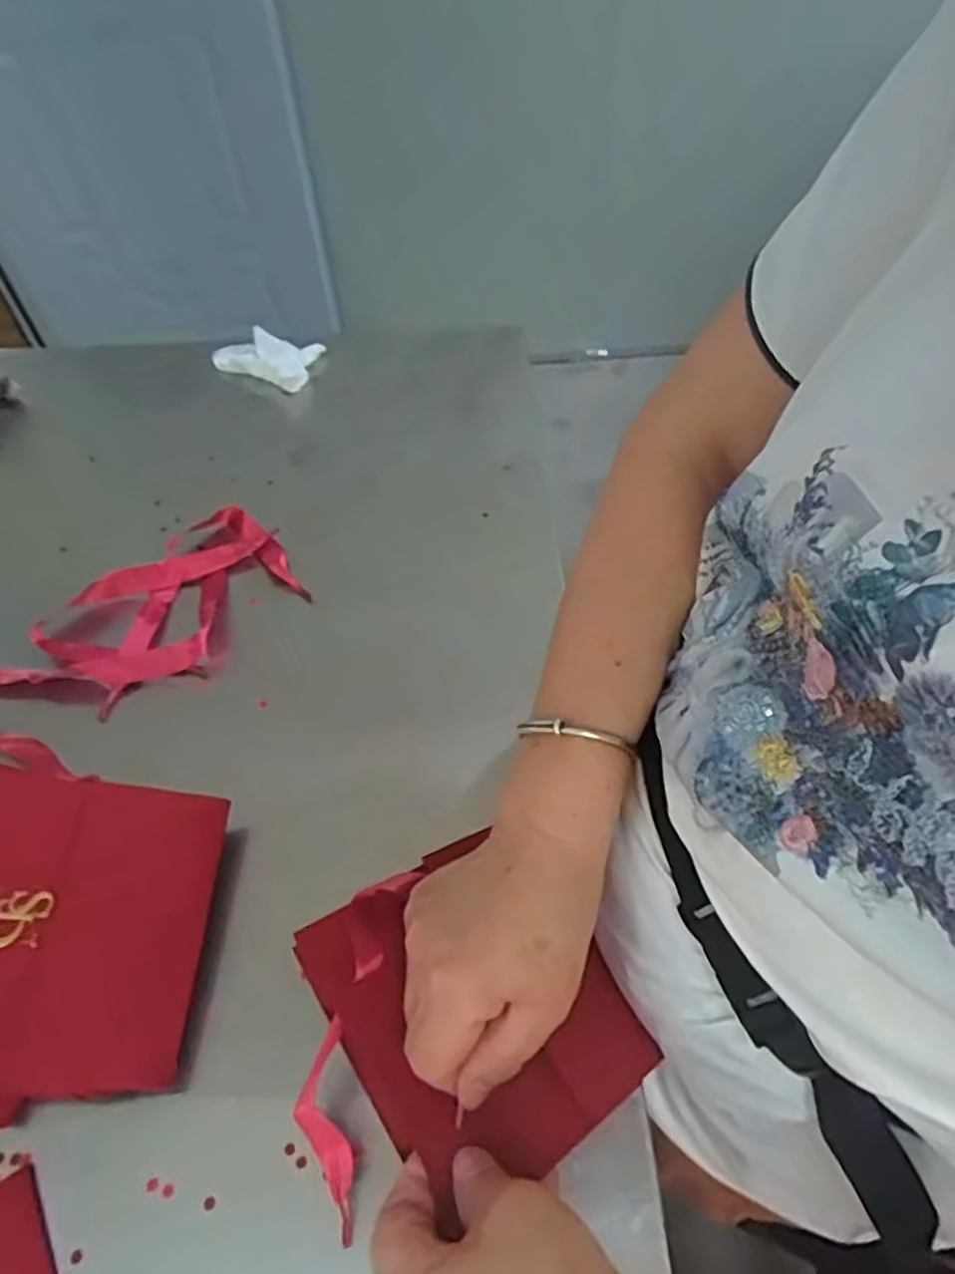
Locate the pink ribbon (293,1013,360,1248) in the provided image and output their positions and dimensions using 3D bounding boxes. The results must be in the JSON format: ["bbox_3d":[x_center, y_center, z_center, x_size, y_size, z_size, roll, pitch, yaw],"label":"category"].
[{"bbox_3d":[-0.066,0.215,0.301,0.023,0.010,0.084,-9,83,-5],"label":"pink ribbon"}]

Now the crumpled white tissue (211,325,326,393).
[{"bbox_3d":[-0.210,-0.293,0.715,0.104,0.025,0.073,24,60,18],"label":"crumpled white tissue"}]

